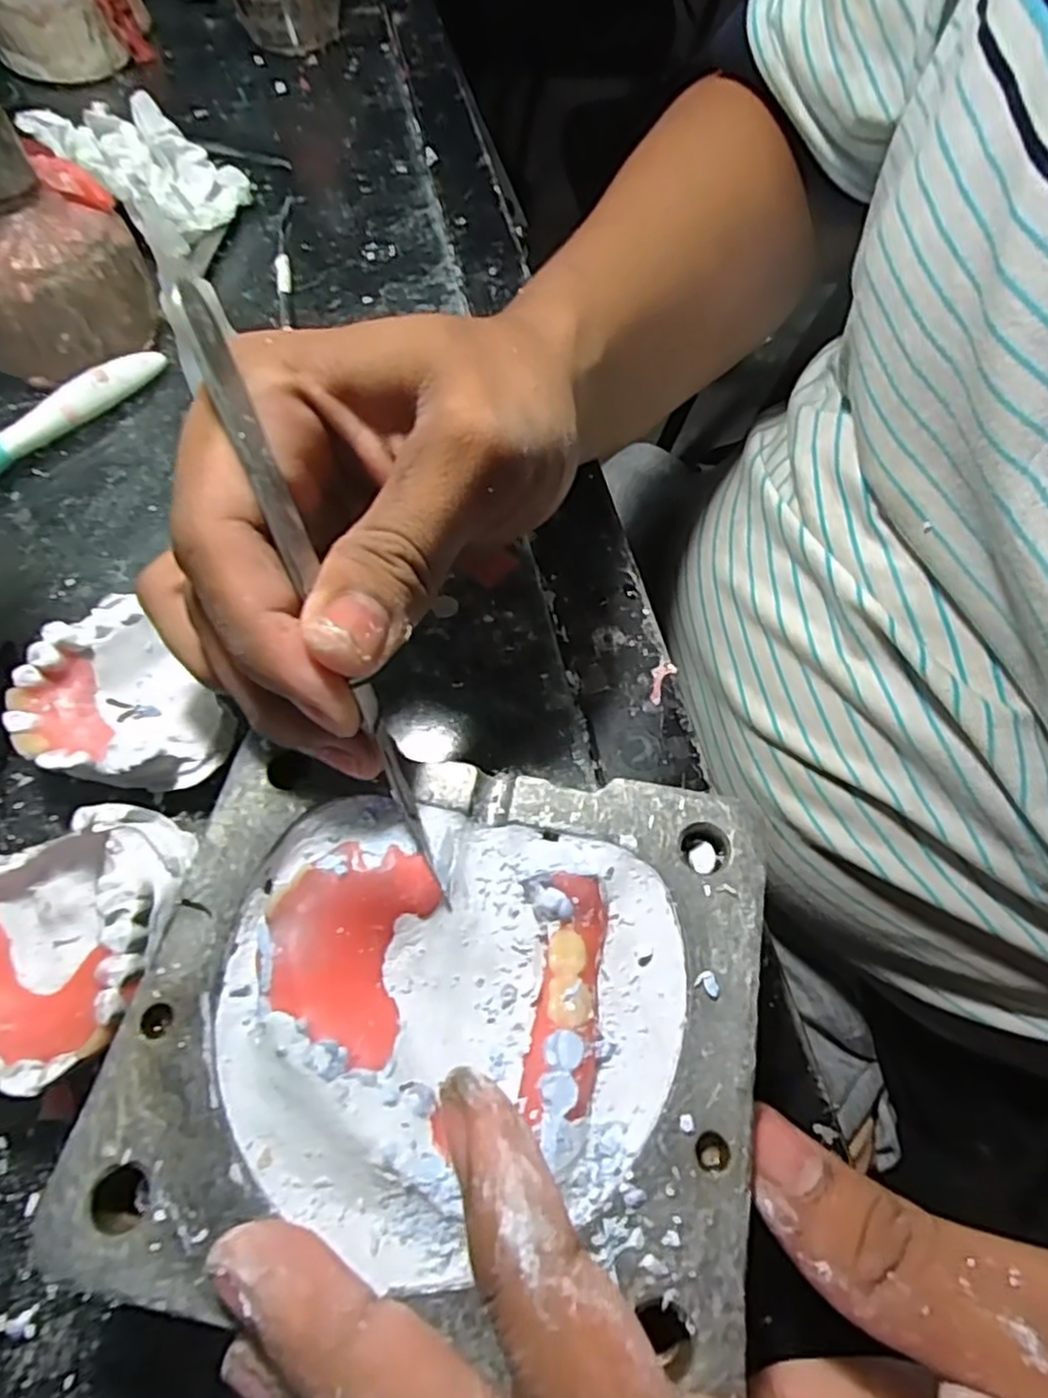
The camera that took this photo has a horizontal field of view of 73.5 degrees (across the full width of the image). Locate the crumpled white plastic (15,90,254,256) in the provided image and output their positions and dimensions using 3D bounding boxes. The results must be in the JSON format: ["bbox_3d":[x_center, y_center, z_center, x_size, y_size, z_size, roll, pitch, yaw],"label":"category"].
[{"bbox_3d":[-0.174,-0.249,0.331,0.048,0.053,0.078,33,66,16],"label":"crumpled white plastic"}]

